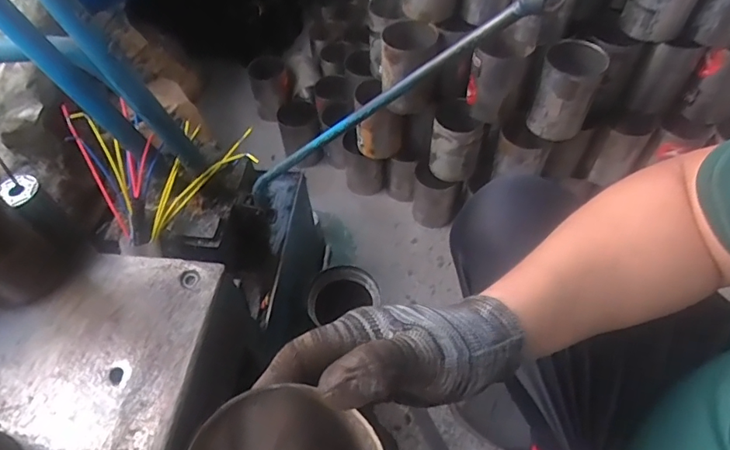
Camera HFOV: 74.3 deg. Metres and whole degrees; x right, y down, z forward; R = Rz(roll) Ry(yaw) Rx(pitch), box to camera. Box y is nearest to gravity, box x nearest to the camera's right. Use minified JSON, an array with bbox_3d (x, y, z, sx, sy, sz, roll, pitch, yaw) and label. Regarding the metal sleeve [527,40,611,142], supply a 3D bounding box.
[{"bbox_3d":[0.326,-0.218,0.780,0.086,0.135,0.099,22,59,18],"label":"metal sleeve"}]

